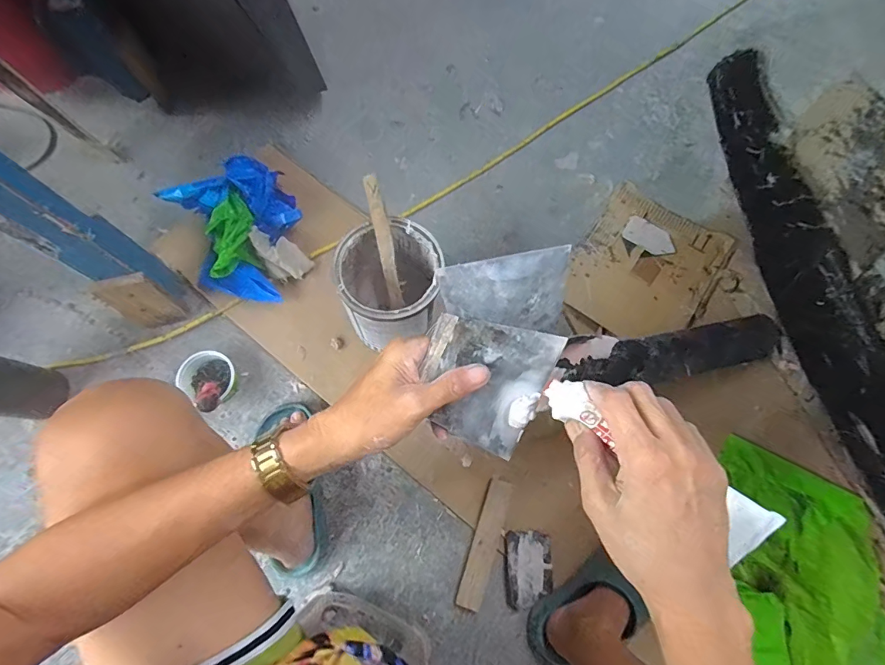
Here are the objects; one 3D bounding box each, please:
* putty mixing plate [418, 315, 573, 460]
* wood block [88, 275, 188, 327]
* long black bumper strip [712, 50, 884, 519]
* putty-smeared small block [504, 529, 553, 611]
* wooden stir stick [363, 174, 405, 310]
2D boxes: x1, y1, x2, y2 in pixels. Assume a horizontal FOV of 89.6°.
[{"bbox_3d":[0.031,0.037,0.331,0.097,0.010,0.099,21,99,-18],"label":"putty mixing plate"},{"bbox_3d":[-0.503,-0.048,0.747,0.081,0.155,0.022,-18,74,-7],"label":"wood block"},{"bbox_3d":[0.749,-0.045,0.855,0.208,0.034,1.171,-13,74,-6],"label":"long black bumper strip"},{"bbox_3d":[0.138,0.380,0.718,0.075,0.010,0.111,1,73,-1],"label":"putty-smeared small block"},{"bbox_3d":[-0.087,-0.129,0.684,0.024,0.222,0.014,-13,39,-6],"label":"wooden stir stick"}]

